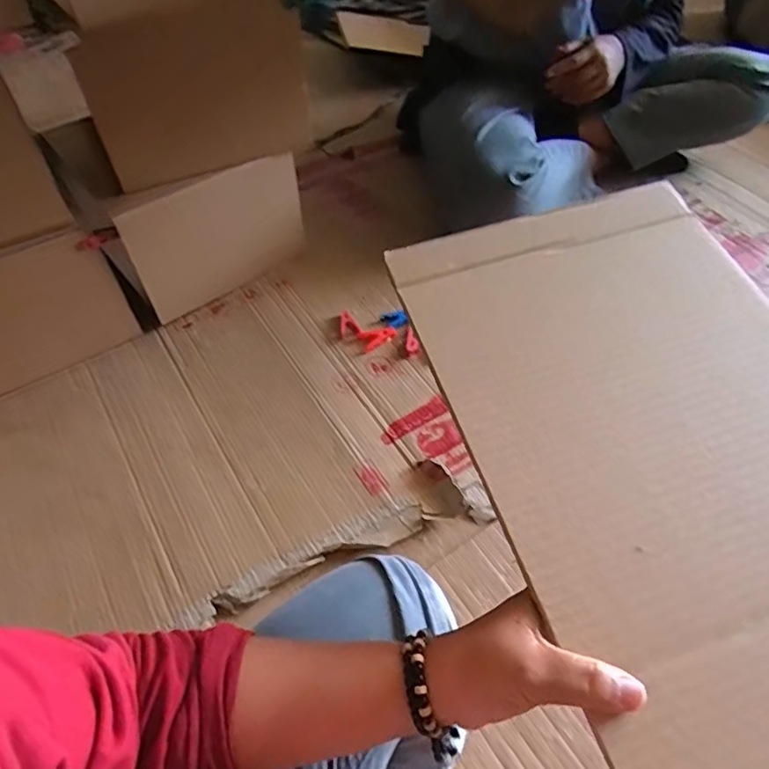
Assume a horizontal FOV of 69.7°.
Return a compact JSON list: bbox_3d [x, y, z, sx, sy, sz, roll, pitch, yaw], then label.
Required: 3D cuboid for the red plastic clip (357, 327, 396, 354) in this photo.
[{"bbox_3d":[-0.009,-0.071,0.836,0.056,0.014,0.036,-20,56,-14],"label":"red plastic clip"}]

